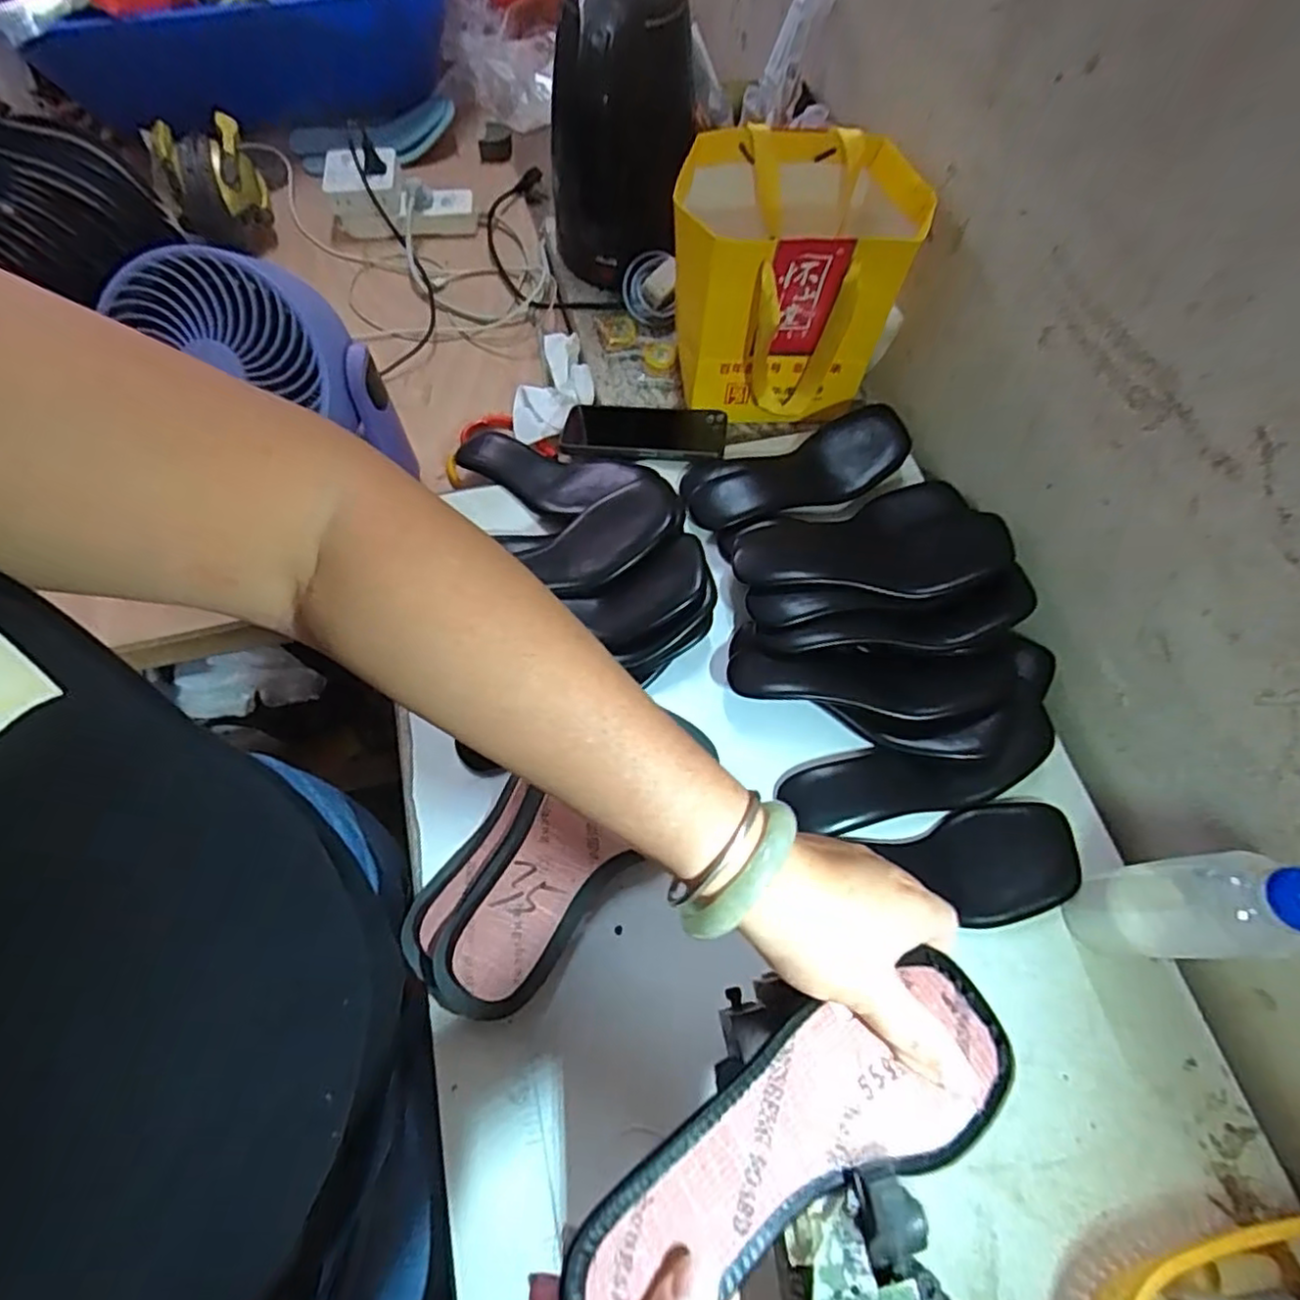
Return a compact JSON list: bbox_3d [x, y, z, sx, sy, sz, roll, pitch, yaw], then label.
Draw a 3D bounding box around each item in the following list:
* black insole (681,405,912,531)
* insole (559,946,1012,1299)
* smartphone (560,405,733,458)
[{"bbox_3d":[0.138,-0.172,0.628,0.213,0.027,0.084,-17,64,-10],"label":"black insole"},{"bbox_3d":[0.067,0.192,0.272,0.215,0.016,0.066,-13,63,-24],"label":"insole"},{"bbox_3d":[-0.007,-0.218,0.672,0.161,0.010,0.081,5,49,8],"label":"smartphone"}]

